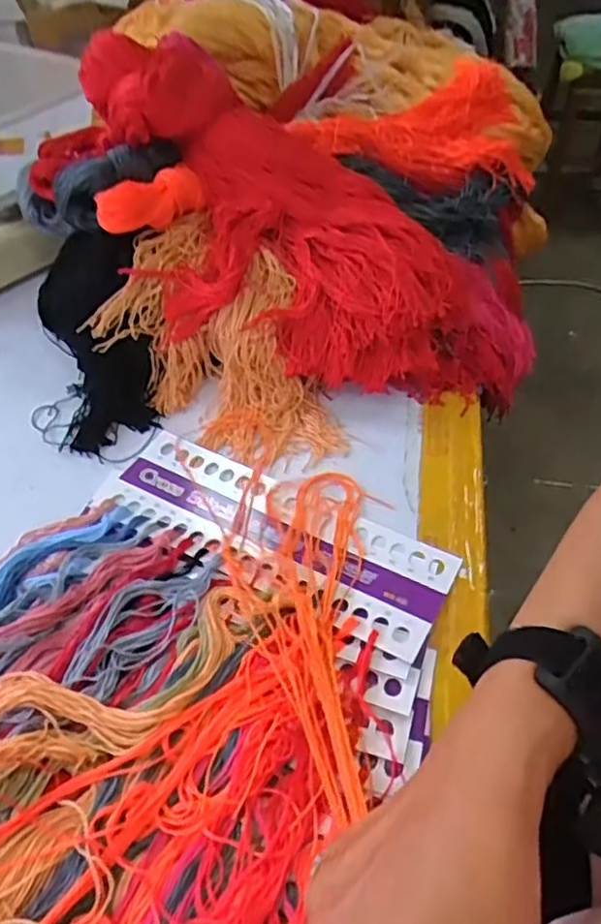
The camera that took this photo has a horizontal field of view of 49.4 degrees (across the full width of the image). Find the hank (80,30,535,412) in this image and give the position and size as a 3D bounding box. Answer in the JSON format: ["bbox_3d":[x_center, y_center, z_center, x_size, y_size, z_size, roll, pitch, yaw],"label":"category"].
[{"bbox_3d":[-0.017,-0.190,0.530,0.448,0.098,0.205,41,60,6],"label":"hank"}]

